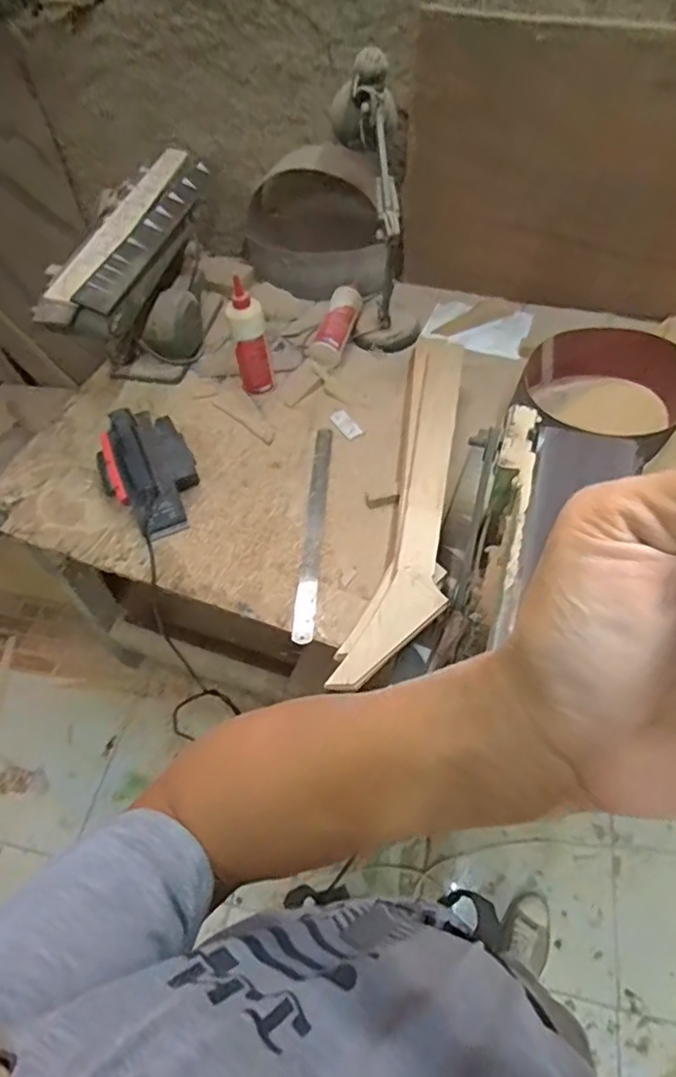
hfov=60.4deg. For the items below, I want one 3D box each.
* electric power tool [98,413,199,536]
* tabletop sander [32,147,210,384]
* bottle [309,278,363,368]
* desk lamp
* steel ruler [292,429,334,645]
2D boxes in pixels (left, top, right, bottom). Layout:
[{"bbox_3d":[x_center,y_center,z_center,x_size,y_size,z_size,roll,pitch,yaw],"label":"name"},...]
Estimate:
[{"bbox_3d":[-0.323,-0.127,0.981,0.154,0.148,0.218,-32,60,-17],"label":"electric power tool"},{"bbox_3d":[-0.369,-0.485,1.137,0.156,0.277,0.505,8,57,9],"label":"tabletop sander"},{"bbox_3d":[0.000,-0.449,1.219,0.069,0.060,0.235,12,58,12],"label":"bottle"},{"bbox_3d":[0.082,-0.612,1.103,0.135,0.436,0.266,-8,56,-1],"label":"desk lamp"},{"bbox_3d":[-0.039,-0.024,0.971,0.032,0.005,0.432,5,55,-1],"label":"steel ruler"}]

